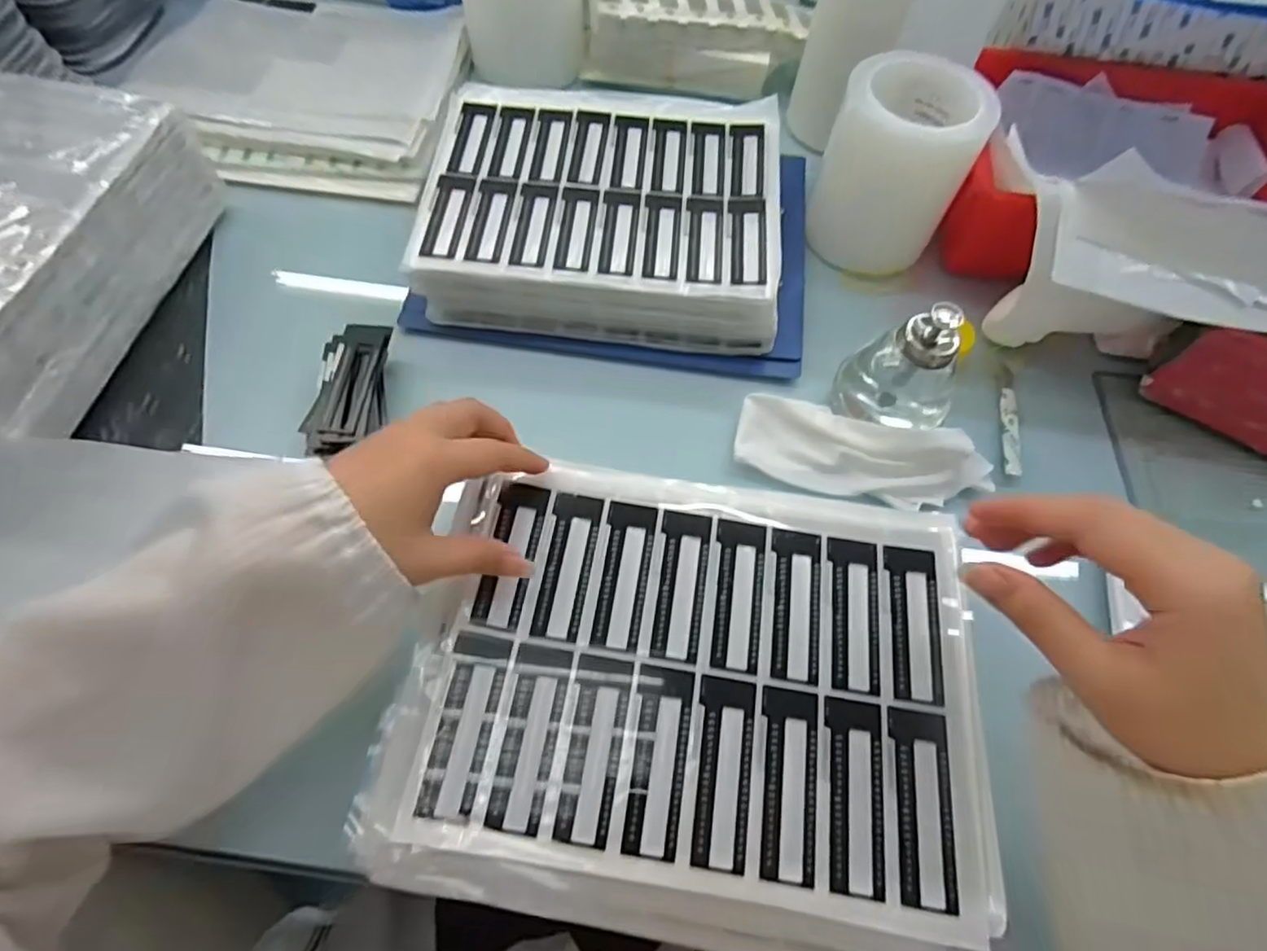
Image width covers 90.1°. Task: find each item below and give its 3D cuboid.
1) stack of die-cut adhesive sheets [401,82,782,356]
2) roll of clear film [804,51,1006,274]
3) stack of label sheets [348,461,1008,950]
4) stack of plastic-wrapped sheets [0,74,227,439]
[{"bbox_3d":[-0.023,-0.215,0.516,0.269,0.060,0.215,5,63,0],"label":"stack of die-cut adhesive sheets"},{"bbox_3d":[0.205,-0.244,0.501,0.107,0.127,0.095,28,65,11],"label":"roll of clear film"},{"bbox_3d":[0.031,0.113,0.342,0.290,0.042,0.230,10,63,3],"label":"stack of label sheets"},{"bbox_3d":[-0.447,-0.155,0.435,0.189,0.088,0.272,11,63,3],"label":"stack of plastic-wrapped sheets"}]

